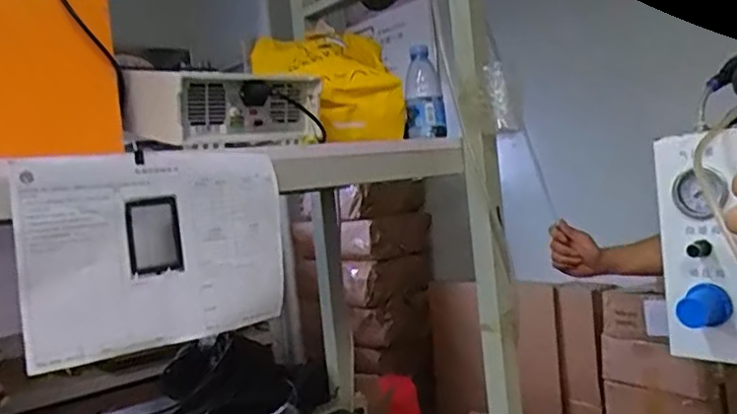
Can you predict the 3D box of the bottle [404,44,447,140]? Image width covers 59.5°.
[{"bbox_3d":[0.088,-0.186,1.044,0.064,0.161,0.058,-5,2,8],"label":"bottle"}]

